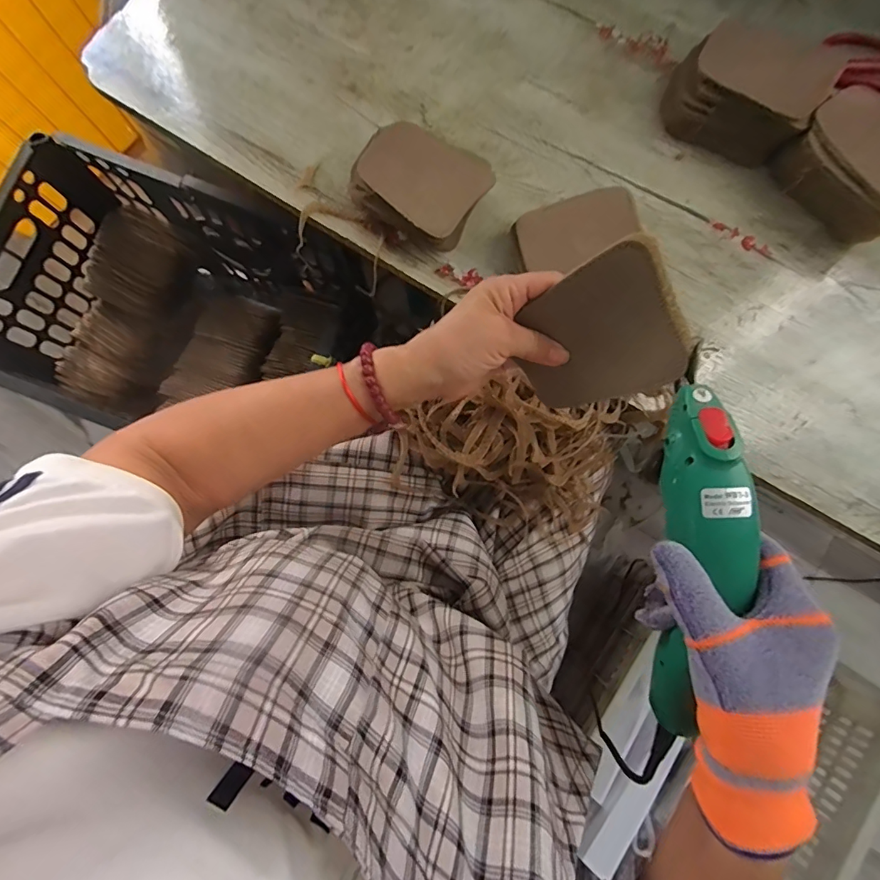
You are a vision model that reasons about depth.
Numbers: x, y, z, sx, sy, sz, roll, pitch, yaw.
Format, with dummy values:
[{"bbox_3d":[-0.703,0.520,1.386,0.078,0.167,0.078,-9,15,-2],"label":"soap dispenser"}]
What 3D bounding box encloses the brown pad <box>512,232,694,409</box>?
[{"bbox_3d":[0.100,-0.067,0.310,0.010,0.113,0.088,-33,97,-40],"label":"brown pad"}]

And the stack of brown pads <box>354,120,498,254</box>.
[{"bbox_3d":[-0.019,-0.246,0.459,0.119,0.052,0.092,39,82,7],"label":"stack of brown pads"}]

